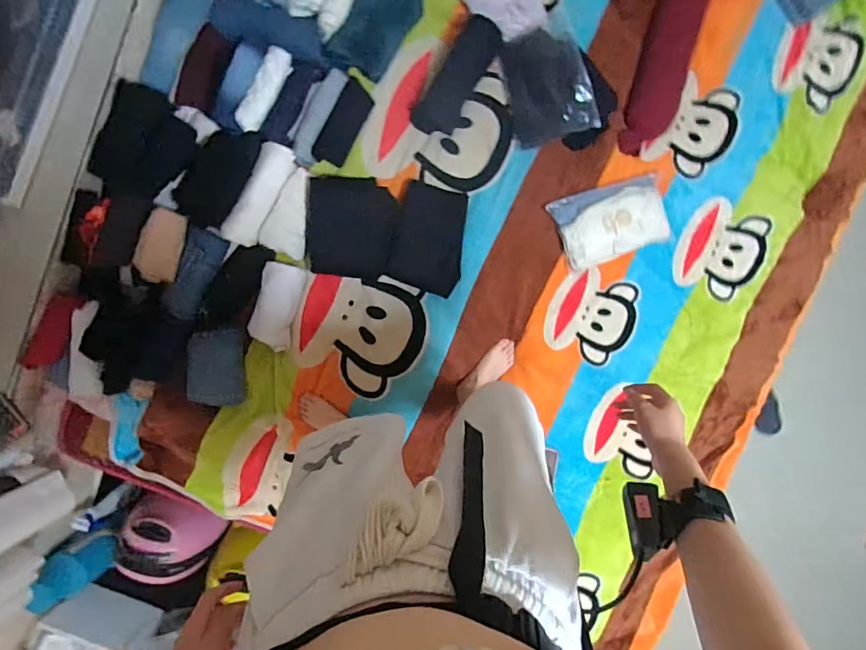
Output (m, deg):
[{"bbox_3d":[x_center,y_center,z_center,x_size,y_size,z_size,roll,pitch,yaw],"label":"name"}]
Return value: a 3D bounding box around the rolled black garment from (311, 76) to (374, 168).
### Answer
[{"bbox_3d":[-0.237,-0.529,1.199,0.084,0.030,0.215,29,93,-2],"label":"rolled black garment"}]

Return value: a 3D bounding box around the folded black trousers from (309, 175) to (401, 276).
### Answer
[{"bbox_3d":[-0.223,-0.270,1.246,0.234,0.061,0.265,6,93,-1],"label":"folded black trousers"}]

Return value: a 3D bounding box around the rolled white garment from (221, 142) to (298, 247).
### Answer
[{"bbox_3d":[-0.463,-0.344,1.195,0.091,0.051,0.282,31,93,-2],"label":"rolled white garment"}]

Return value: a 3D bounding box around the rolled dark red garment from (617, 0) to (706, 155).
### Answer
[{"bbox_3d":[0.641,-0.765,1.214,0.130,0.082,0.590,11,108,-1],"label":"rolled dark red garment"}]

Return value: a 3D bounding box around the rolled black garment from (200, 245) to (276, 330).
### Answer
[{"bbox_3d":[-0.527,-0.097,1.218,0.109,0.042,0.260,26,93,-2],"label":"rolled black garment"}]

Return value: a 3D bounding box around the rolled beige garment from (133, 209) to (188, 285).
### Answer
[{"bbox_3d":[-0.701,-0.205,1.168,0.105,0.070,0.185,16,93,-2],"label":"rolled beige garment"}]

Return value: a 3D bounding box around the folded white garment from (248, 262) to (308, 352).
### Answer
[{"bbox_3d":[-0.441,-0.054,1.278,0.116,0.028,0.239,18,93,-2],"label":"folded white garment"}]

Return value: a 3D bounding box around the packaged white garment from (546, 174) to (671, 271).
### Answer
[{"bbox_3d":[0.493,-0.286,1.246,0.295,0.074,0.203,-20,93,1],"label":"packaged white garment"}]

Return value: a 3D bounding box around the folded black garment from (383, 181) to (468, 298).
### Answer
[{"bbox_3d":[-0.010,-0.241,1.276,0.203,0.025,0.284,14,93,-1],"label":"folded black garment"}]

